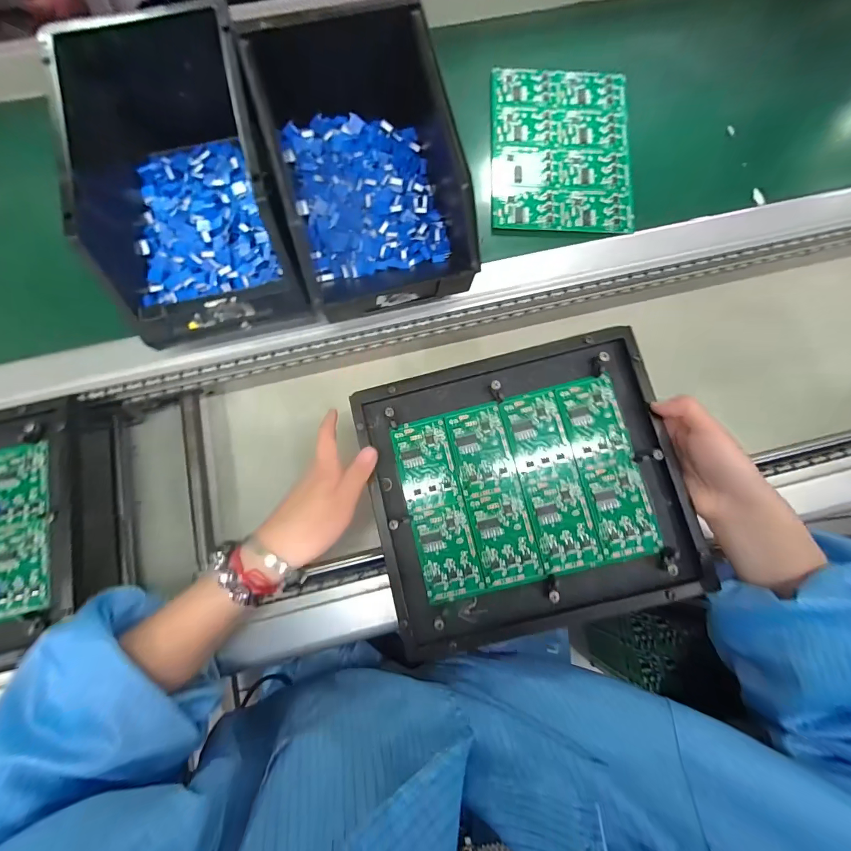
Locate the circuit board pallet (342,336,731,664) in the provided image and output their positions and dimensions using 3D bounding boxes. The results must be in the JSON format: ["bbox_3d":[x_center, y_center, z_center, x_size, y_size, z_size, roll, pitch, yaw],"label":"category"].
[{"bbox_3d":[0.084,0.052,0.323,0.251,0.040,0.228,-13,77,-3],"label":"circuit board pallet"}]

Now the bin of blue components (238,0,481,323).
[{"bbox_3d":[-0.050,-0.217,0.347,0.147,0.114,0.208,-15,77,-3],"label":"bin of blue components"}]

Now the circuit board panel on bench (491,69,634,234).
[{"bbox_3d":[0.152,-0.312,0.421,0.153,0.004,0.197,1,81,-2],"label":"circuit board panel on bench"}]

